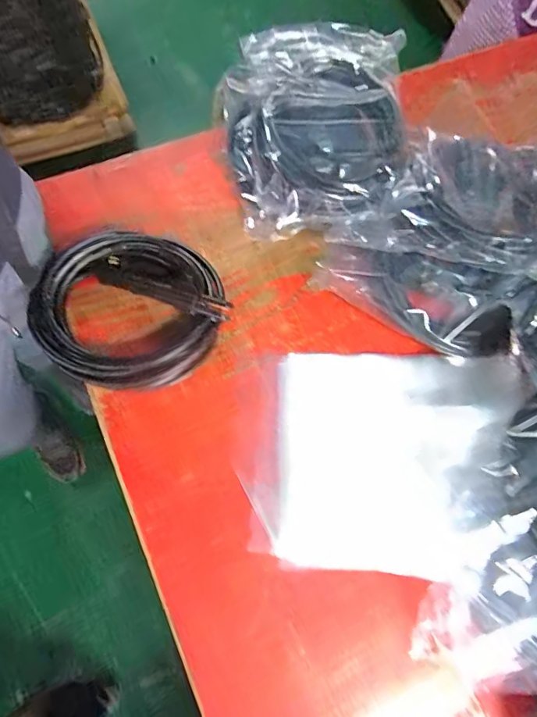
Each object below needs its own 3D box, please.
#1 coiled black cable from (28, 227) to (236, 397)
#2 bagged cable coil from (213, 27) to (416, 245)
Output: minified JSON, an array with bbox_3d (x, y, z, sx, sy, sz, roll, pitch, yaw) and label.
[{"bbox_3d":[-0.186,-0.067,0.617,0.250,0.087,0.210,-10,76,-9],"label":"coiled black cable"},{"bbox_3d":[0.071,-0.330,0.677,0.269,0.133,0.277,1,75,-5],"label":"bagged cable coil"}]

